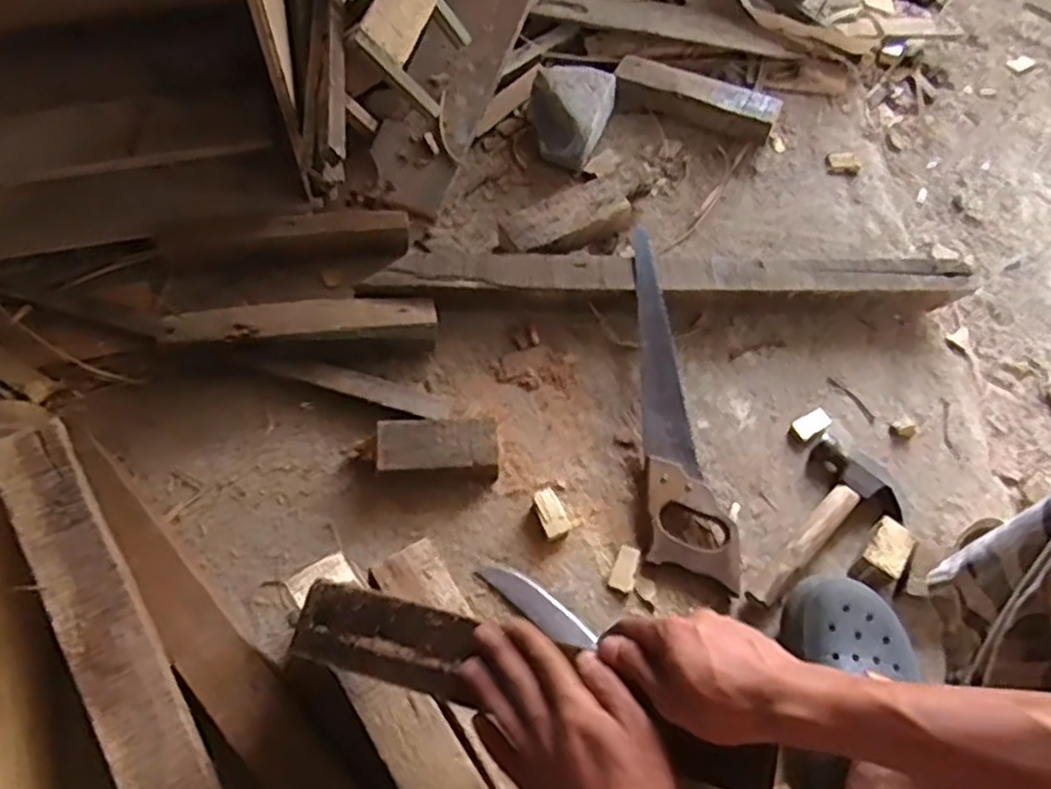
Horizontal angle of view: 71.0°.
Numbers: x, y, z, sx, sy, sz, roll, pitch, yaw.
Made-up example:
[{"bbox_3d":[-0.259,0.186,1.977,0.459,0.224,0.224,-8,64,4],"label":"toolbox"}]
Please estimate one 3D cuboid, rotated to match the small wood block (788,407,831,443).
[{"bbox_3d":[0.333,0.034,0.858,0.050,0.015,0.027,-29,68,-17],"label":"small wood block"}]

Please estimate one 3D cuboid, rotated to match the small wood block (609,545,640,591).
[{"bbox_3d":[0.106,0.182,0.770,0.025,0.011,0.047,22,64,8],"label":"small wood block"}]

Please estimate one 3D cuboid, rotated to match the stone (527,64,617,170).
[{"bbox_3d":[0.060,-0.385,1.011,0.115,0.075,0.126,8,63,1],"label":"stone"}]

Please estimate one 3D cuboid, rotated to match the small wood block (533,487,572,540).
[{"bbox_3d":[0.027,0.127,0.787,0.029,0.029,0.048,-22,66,-14],"label":"small wood block"}]

